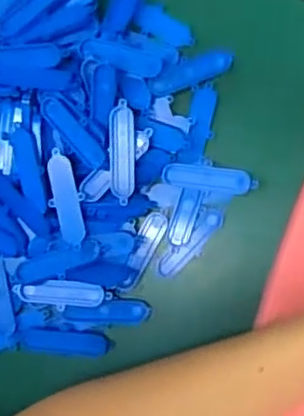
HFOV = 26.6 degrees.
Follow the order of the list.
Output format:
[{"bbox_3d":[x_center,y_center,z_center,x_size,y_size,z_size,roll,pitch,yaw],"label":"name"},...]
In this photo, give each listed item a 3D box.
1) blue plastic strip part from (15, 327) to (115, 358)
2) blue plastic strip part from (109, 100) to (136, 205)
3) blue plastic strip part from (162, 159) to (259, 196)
[{"bbox_3d":[-0.055,0.085,0.403,0.059,0.004,0.016,4,89,8],"label":"blue plastic strip part"},{"bbox_3d":[-0.018,-0.033,0.381,0.015,0.004,0.059,-4,98,-15],"label":"blue plastic strip part"},{"bbox_3d":[0.035,-0.019,0.395,0.055,0.004,0.018,7,89,-4],"label":"blue plastic strip part"}]

